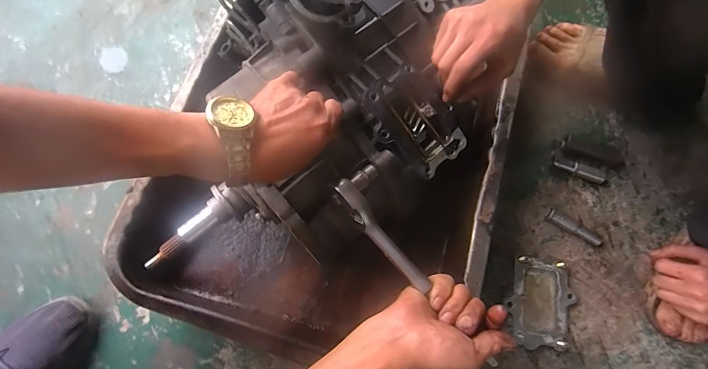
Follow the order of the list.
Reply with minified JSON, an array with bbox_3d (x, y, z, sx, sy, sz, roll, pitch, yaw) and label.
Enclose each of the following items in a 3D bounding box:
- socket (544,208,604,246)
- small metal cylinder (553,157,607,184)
[{"bbox_3d":[0.327,0.064,0.534,0.084,0.021,0.016,30,78,8],"label":"socket"},{"bbox_3d":[0.347,-0.020,0.558,0.083,0.020,0.017,25,77,7],"label":"small metal cylinder"}]

